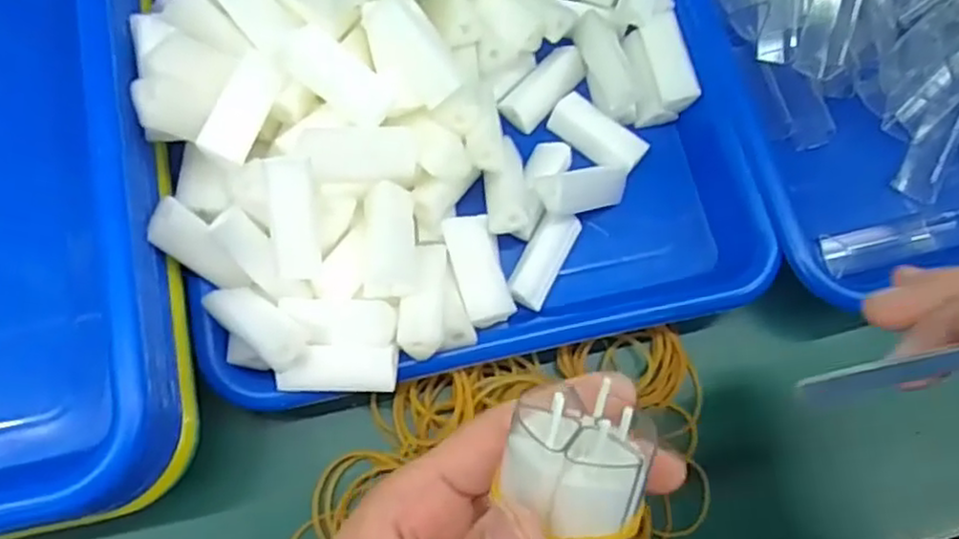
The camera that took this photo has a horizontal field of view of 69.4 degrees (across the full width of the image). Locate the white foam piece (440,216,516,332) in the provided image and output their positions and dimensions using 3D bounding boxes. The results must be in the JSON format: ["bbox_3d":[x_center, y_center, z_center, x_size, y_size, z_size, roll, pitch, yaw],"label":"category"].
[{"bbox_3d":[0.001,0.000,0.291,0.025,0.008,0.047,-6,68,-28],"label":"white foam piece"}]

